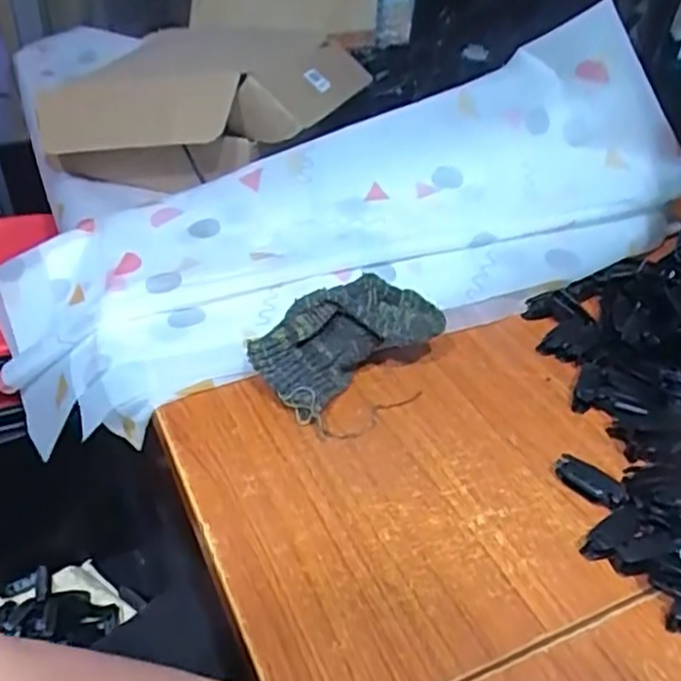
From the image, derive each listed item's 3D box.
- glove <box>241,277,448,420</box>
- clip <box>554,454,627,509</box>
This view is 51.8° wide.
[{"bbox_3d":[0.008,-0.002,0.551,0.145,0.076,0.067,-25,45,-29],"label":"glove"},{"bbox_3d":[0.173,0.098,0.483,0.023,0.016,0.051,-28,47,-32],"label":"clip"}]

